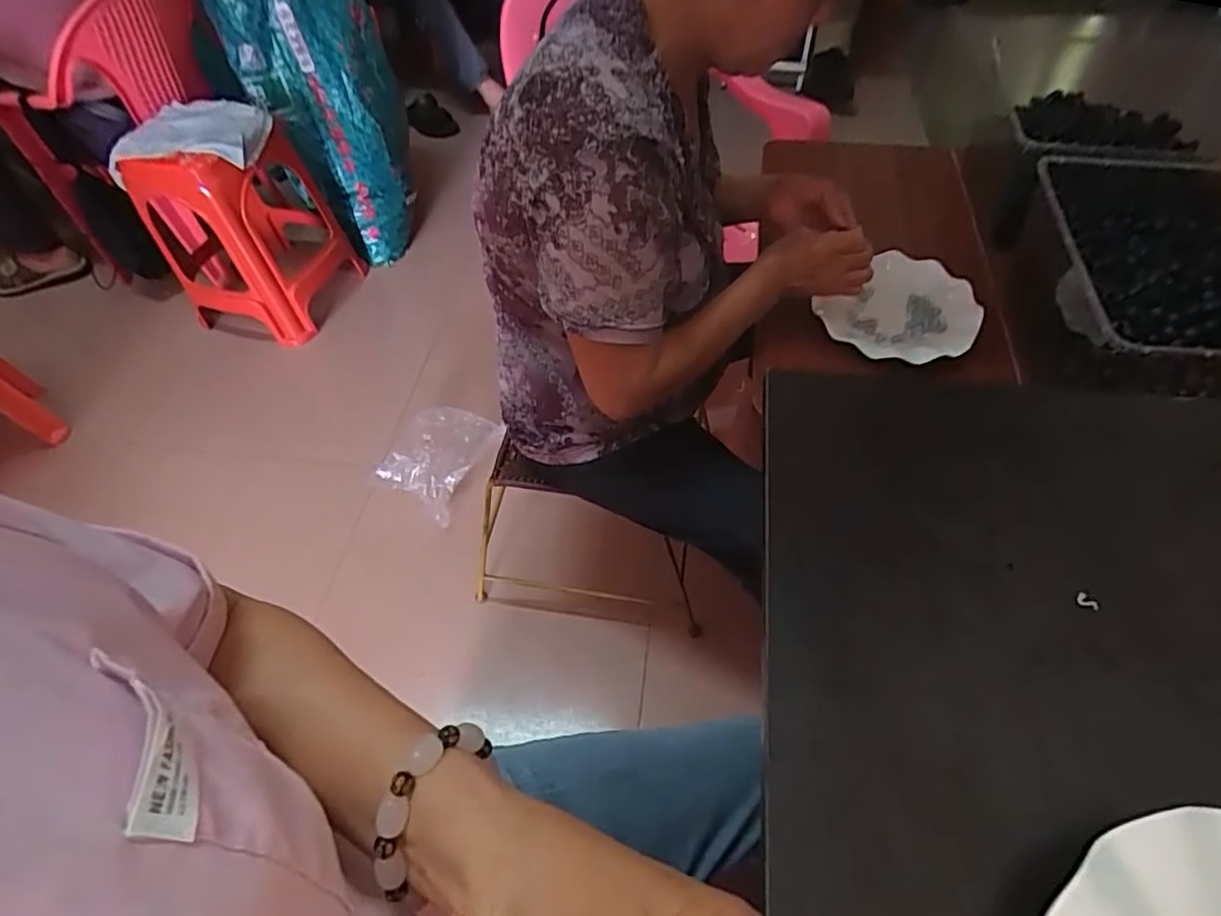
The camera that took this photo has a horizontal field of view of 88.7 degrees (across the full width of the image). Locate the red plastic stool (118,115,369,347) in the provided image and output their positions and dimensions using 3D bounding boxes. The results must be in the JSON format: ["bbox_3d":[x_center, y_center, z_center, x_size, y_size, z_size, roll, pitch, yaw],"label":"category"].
[{"bbox_3d":[-0.852,-0.553,1.478,0.364,0.415,0.371,17,57,16],"label":"red plastic stool"}]

